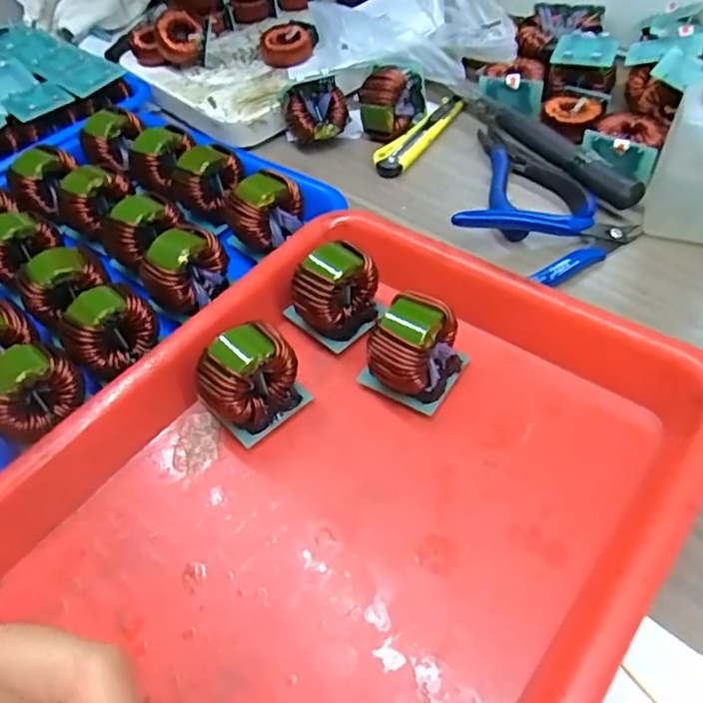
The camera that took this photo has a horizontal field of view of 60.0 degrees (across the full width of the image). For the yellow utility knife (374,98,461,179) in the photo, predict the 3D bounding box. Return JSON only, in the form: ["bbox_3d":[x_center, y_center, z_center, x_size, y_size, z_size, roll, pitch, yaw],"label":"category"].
[{"bbox_3d":[0.055,-0.172,0.480,0.023,0.011,0.113,27,58,26],"label":"yellow utility knife"}]

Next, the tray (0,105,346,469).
[{"bbox_3d":[-0.201,-0.051,0.381,0.245,0.051,0.326,30,60,28],"label":"tray"}]

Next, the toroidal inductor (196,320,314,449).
[{"bbox_3d":[-0.051,0.015,0.310,0.047,0.052,0.035,-38,56,-22],"label":"toroidal inductor"}]

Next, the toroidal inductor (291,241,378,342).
[{"bbox_3d":[-0.008,-0.032,0.347,0.045,0.047,0.031,-35,55,-21],"label":"toroidal inductor"}]

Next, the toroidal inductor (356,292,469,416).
[{"bbox_3d":[0.031,-0.002,0.316,0.045,0.053,0.040,24,55,24],"label":"toroidal inductor"}]

